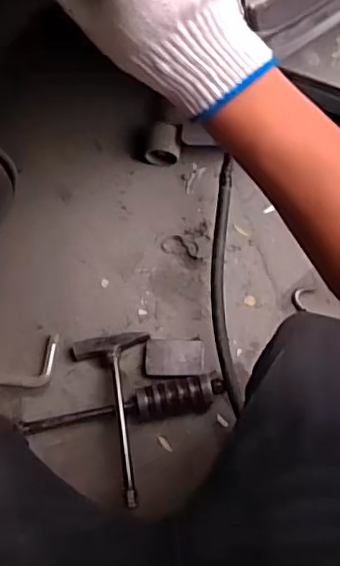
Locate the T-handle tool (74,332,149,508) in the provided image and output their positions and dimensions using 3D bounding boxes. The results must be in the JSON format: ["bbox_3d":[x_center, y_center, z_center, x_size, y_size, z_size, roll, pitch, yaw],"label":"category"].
[{"bbox_3d":[-0.076,0.204,0.913,0.122,0.034,0.268,-11,62,-1],"label":"T-handle tool"}]

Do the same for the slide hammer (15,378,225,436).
[{"bbox_3d":[-0.073,0.194,0.924,0.315,0.041,0.054,-9,76,-1],"label":"slide hammer"}]

